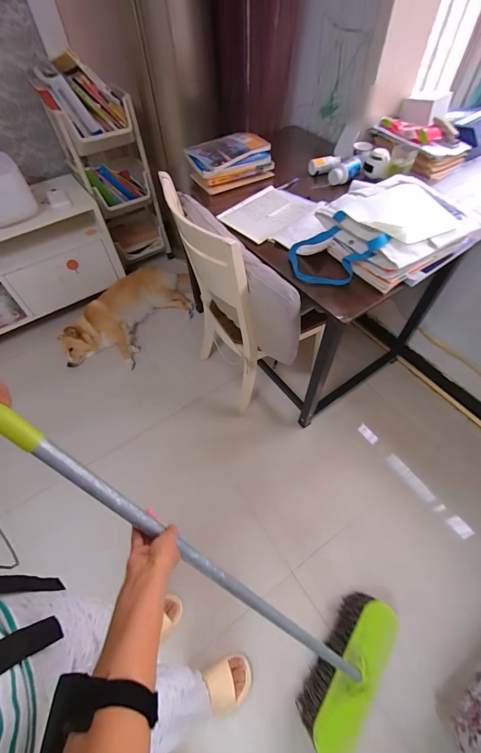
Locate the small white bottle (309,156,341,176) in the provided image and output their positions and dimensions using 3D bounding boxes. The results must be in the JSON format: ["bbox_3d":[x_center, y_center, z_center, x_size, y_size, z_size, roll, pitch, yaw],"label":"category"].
[{"bbox_3d":[0.287,-0.731,1.103,0.108,0.040,0.044,-3,55,20],"label":"small white bottle"}]

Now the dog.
[{"bbox_3d":[-0.586,-0.306,1.710,0.741,0.213,0.427,-31,61,-17],"label":"dog"}]

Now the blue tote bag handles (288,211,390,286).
[{"bbox_3d":[0.234,-0.319,0.809,0.216,0.148,0.118,8,57,8],"label":"blue tote bag handles"}]

